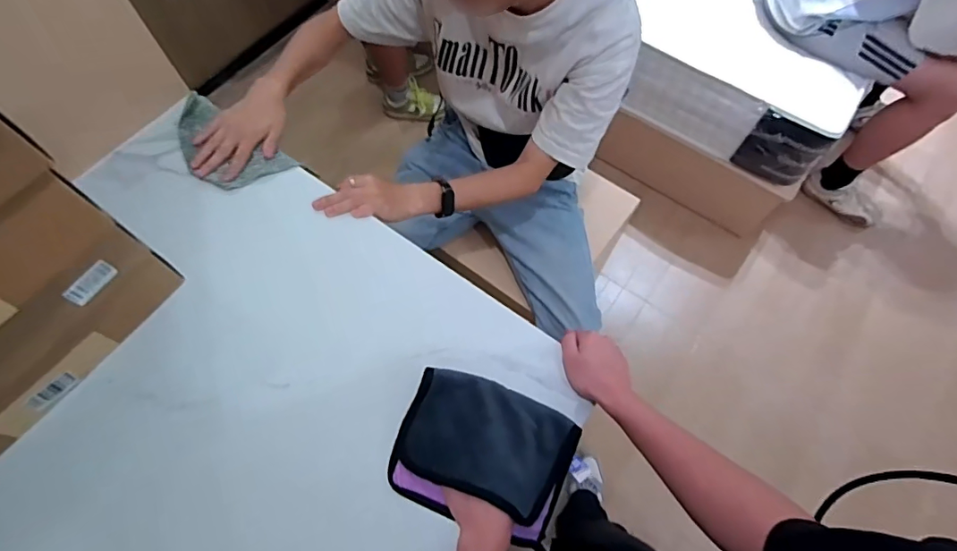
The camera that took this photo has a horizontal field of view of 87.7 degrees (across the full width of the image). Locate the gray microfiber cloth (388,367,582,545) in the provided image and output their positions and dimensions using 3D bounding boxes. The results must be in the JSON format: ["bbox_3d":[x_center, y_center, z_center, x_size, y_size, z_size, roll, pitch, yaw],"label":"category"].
[{"bbox_3d":[0.006,0.194,0.556,0.190,0.040,0.146,19,66,7],"label":"gray microfiber cloth"}]

